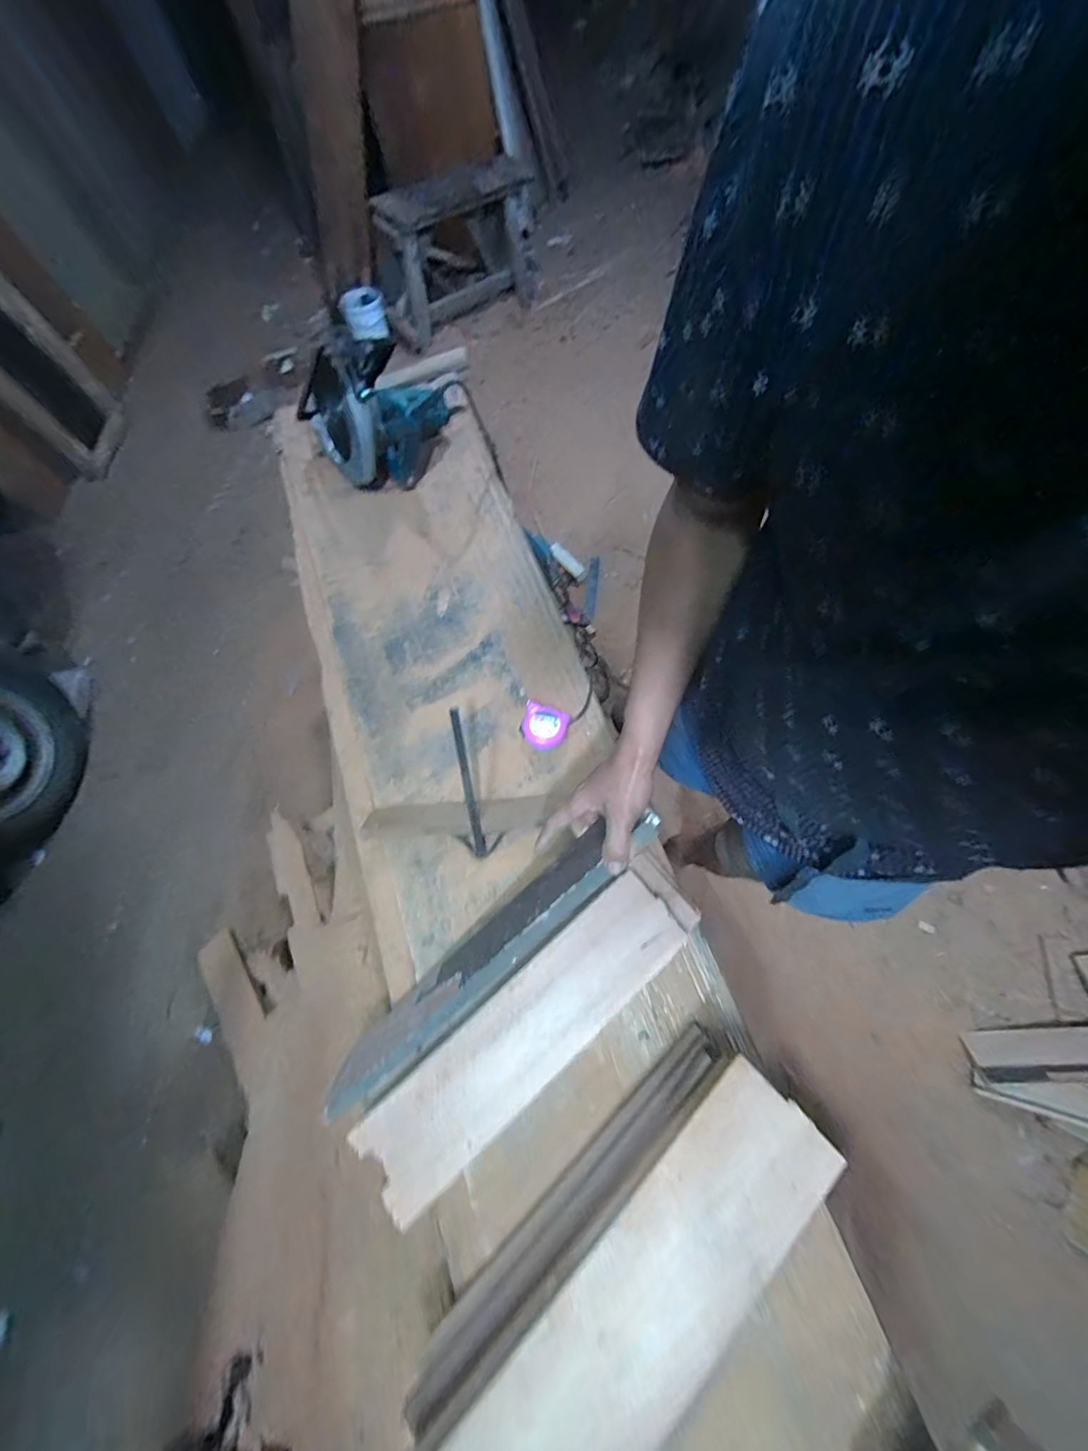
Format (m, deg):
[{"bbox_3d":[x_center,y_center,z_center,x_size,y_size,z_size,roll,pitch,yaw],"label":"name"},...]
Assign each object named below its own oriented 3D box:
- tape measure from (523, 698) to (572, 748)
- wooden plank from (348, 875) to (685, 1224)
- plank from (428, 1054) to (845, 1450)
[{"bbox_3d":[0.001,0.006,0.743,0.067,0.042,0.059,19,68,11],"label":"tape measure"},{"bbox_3d":[-0.017,0.341,0.553,0.410,0.015,0.104,-39,70,-13],"label":"wooden plank"},{"bbox_3d":[0.076,0.512,0.417,0.447,0.022,0.120,-42,71,-14],"label":"plank"}]

